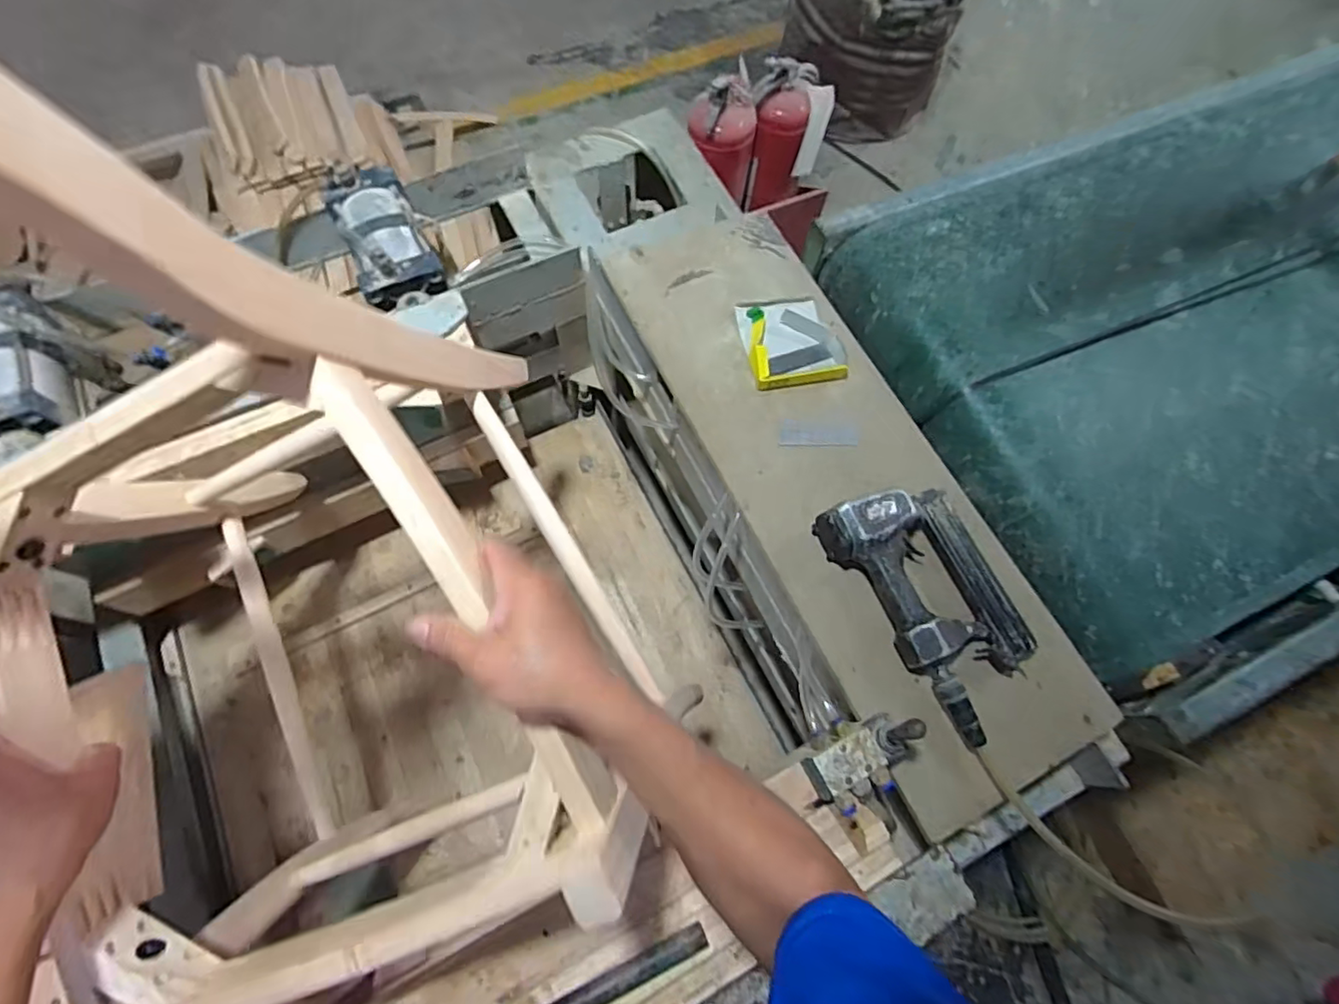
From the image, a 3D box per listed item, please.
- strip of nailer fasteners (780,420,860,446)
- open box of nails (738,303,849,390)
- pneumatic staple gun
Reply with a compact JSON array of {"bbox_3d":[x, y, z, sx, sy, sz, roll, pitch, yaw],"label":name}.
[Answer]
[{"bbox_3d":[0.194,-0.088,0.791,0.097,0.004,0.037,3,67,8],"label":"strip of nailer fasteners"},{"bbox_3d":[0.168,-0.216,0.828,0.126,0.032,0.125,-9,69,-6],"label":"open box of nails"},{"bbox_3d":[0.307,0.098,0.683,0.156,0.060,0.273,-28,72,-13],"label":"pneumatic staple gun"}]

